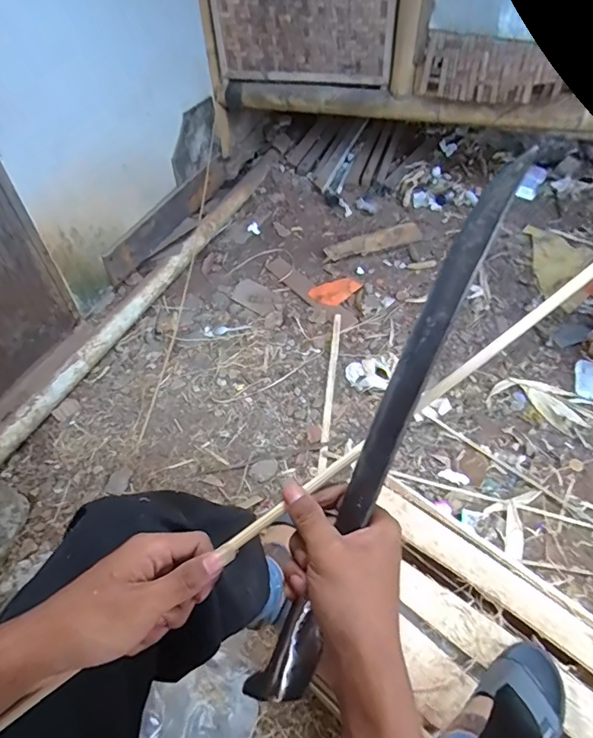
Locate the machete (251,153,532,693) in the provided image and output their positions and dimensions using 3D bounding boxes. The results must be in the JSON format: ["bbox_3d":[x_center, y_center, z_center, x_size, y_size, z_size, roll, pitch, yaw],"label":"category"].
[{"bbox_3d":[0.059,0.048,0.317,0.032,0.033,0.390,24,93,20],"label":"machete"}]

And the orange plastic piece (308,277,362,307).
[{"bbox_3d":[0.159,-0.326,1.939,0.145,0.014,0.196,35,59,27],"label":"orange plastic piece"}]

